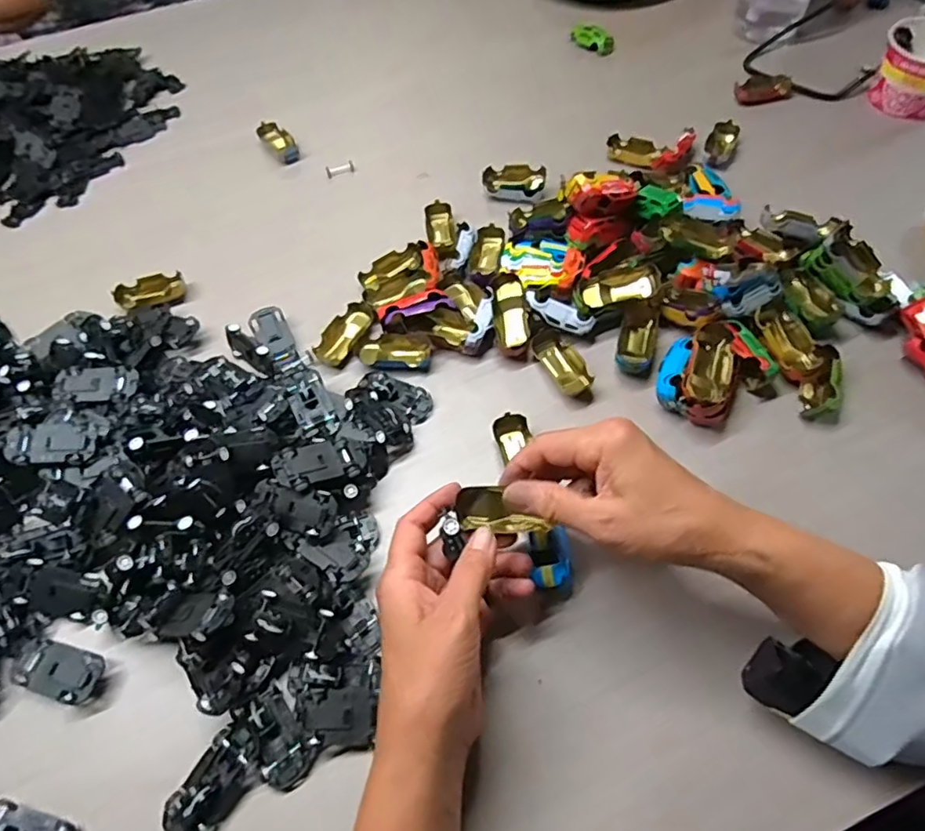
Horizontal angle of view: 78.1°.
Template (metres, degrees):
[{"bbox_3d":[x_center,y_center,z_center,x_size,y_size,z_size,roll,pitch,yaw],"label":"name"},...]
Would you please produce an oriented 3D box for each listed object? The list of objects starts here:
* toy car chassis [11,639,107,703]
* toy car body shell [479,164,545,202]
[{"bbox_3d":[-0.264,0.162,0.367,0.066,0.009,0.029,13,59,11],"label":"toy car chassis"},{"bbox_3d":[0.054,-0.242,0.593,0.063,0.020,0.033,13,60,12],"label":"toy car body shell"}]

